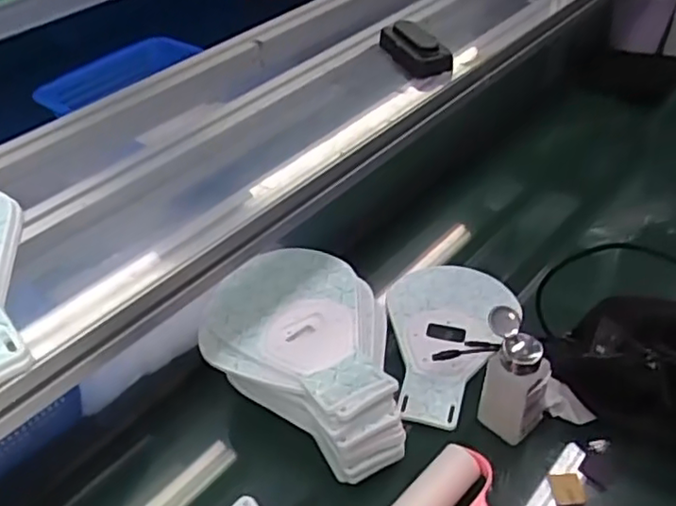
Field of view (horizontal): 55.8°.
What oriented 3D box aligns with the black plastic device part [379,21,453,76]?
[{"bbox_3d":[0.087,-0.237,0.730,0.050,0.027,0.105,-15,43,-12],"label":"black plastic device part"}]

